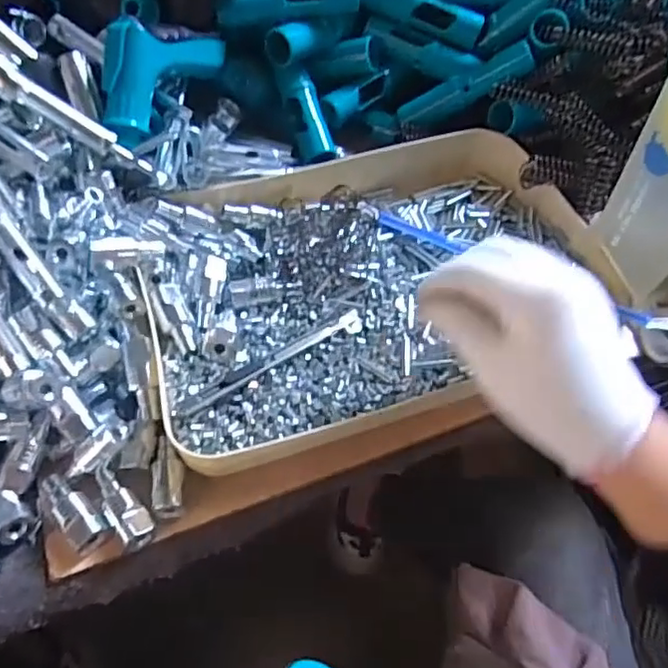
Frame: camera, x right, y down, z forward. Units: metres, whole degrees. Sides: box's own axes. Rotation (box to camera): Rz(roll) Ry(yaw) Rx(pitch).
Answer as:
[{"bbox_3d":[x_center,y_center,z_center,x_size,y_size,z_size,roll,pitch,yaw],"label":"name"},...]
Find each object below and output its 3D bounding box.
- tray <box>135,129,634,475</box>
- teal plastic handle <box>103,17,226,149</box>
[{"bbox_3d":[0.029,-0.041,0.448,0.322,0.044,0.225,-16,57,-12],"label":"tray"},{"bbox_3d":[-0.135,-0.205,0.466,0.035,0.069,0.128,22,58,14],"label":"teal plastic handle"}]

